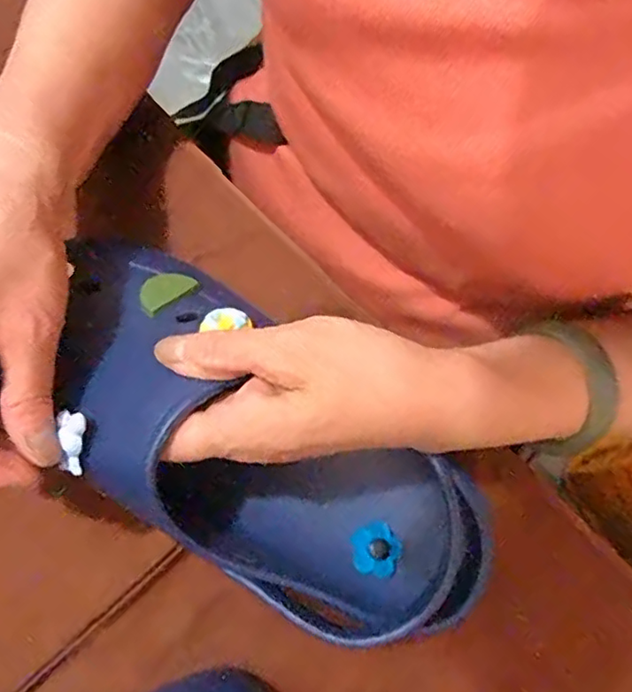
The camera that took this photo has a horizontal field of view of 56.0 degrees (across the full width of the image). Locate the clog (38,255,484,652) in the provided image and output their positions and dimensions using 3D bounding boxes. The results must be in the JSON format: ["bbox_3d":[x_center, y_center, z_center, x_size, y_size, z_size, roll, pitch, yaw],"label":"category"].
[{"bbox_3d":[-0.027,0.048,0.271,0.241,0.079,0.104,40,79,-6],"label":"clog"}]

